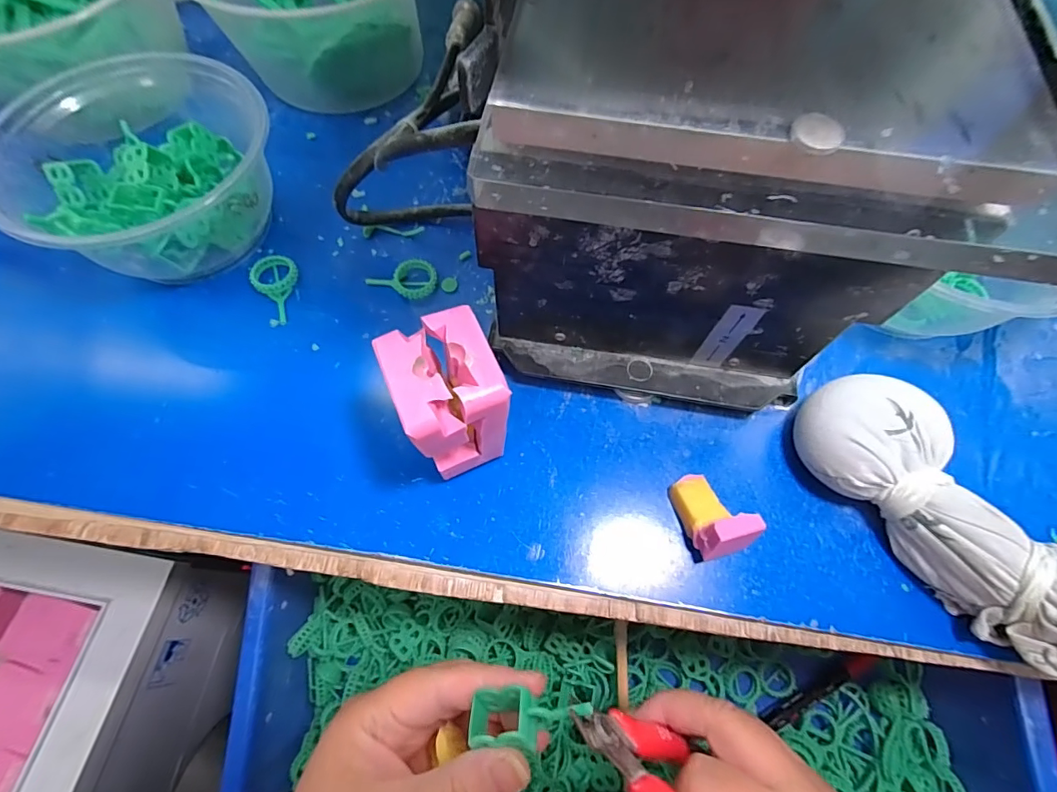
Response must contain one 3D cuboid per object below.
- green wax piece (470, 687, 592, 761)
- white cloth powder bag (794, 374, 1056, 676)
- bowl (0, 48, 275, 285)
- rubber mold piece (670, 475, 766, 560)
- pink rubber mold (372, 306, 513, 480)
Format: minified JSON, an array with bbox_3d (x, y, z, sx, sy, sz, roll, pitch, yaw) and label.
[{"bbox_3d":[0.000,0.121,0.179,0.042,0.022,0.018,9,67,2],"label":"green wax piece"},{"bbox_3d":[0.179,0.048,0.205,0.060,0.045,0.137,-36,72,-15],"label":"white cloth powder bag"},{"bbox_3d":[-0.208,-0.121,0.266,0.126,0.061,0.125,1,66,-1],"label":"bowl"},{"bbox_3d":[0.083,0.051,0.213,0.026,0.026,0.036,-15,68,-8],"label":"rubber mold piece"},{"bbox_3d":[-0.033,0.005,0.207,0.039,0.073,0.046,-22,69,-11],"label":"pink rubber mold"}]

